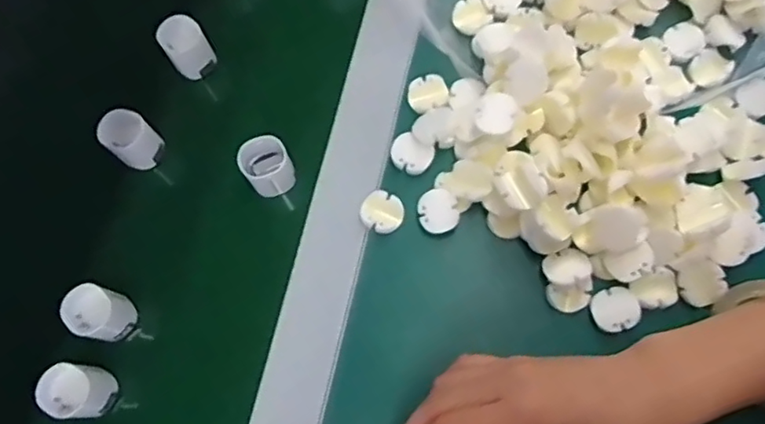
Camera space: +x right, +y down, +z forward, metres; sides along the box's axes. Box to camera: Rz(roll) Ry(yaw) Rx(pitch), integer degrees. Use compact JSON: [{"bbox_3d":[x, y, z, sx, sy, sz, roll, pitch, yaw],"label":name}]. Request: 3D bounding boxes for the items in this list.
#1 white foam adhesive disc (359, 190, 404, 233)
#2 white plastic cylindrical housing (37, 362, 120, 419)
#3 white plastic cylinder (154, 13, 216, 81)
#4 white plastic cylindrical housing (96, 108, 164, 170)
[{"bbox_3d":[0.000,0.001,0.384,0.027,0.011,0.025,0,69,1],"label":"white foam adhesive disc"},{"bbox_3d":[-0.182,0.107,0.357,0.034,0.029,0.030,7,69,3],"label":"white plastic cylindrical housing"},{"bbox_3d":[-0.140,-0.118,0.425,0.029,0.037,0.025,-37,73,-12],"label":"white plastic cylinder"},{"bbox_3d":[-0.171,-0.048,0.411,0.032,0.041,0.030,40,75,14],"label":"white plastic cylindrical housing"}]

